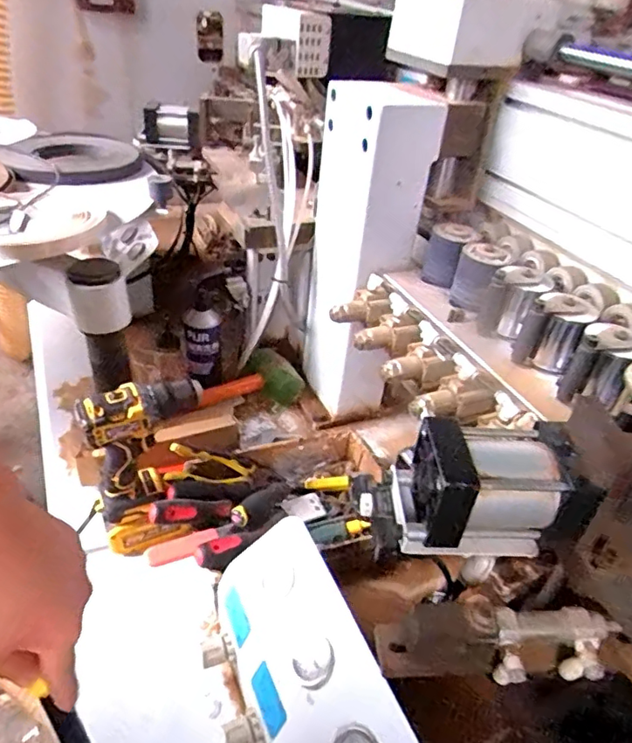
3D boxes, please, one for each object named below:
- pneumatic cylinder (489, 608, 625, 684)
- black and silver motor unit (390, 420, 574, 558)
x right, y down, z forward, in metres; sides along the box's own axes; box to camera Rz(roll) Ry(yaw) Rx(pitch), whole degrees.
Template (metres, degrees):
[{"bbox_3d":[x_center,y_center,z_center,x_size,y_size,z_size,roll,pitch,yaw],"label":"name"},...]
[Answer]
[{"bbox_3d":[0.177,0.203,0.396,0.091,0.033,0.043,5,37,-3],"label":"pneumatic cylinder"},{"bbox_3d":[0.122,0.089,0.430,0.117,0.076,0.082,4,37,-3],"label":"black and silver motor unit"}]

